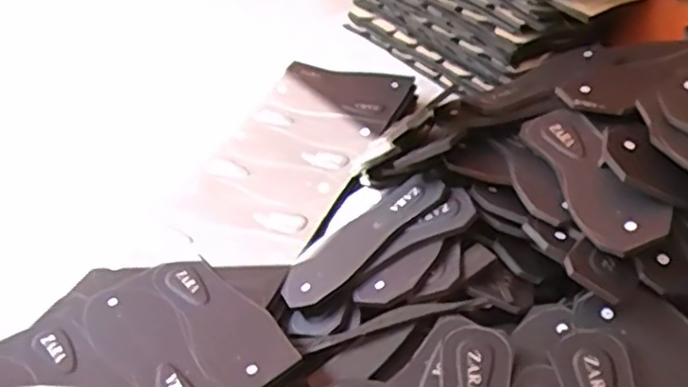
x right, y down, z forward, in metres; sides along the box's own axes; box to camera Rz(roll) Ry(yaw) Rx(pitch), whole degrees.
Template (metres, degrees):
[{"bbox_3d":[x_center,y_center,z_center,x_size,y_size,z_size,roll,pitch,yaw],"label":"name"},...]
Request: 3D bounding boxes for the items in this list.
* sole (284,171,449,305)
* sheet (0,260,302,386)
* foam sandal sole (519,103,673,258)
[{"bbox_3d":[0.023,0.057,0.858,0.252,0.012,0.092,-40,35,-9],"label":"sole"},{"bbox_3d":[-0.270,0.201,0.742,0.352,0.023,0.272,-25,43,-29],"label":"sheet"},{"bbox_3d":[0.295,-0.026,0.784,0.088,0.015,0.251,-31,41,9],"label":"foam sandal sole"}]

